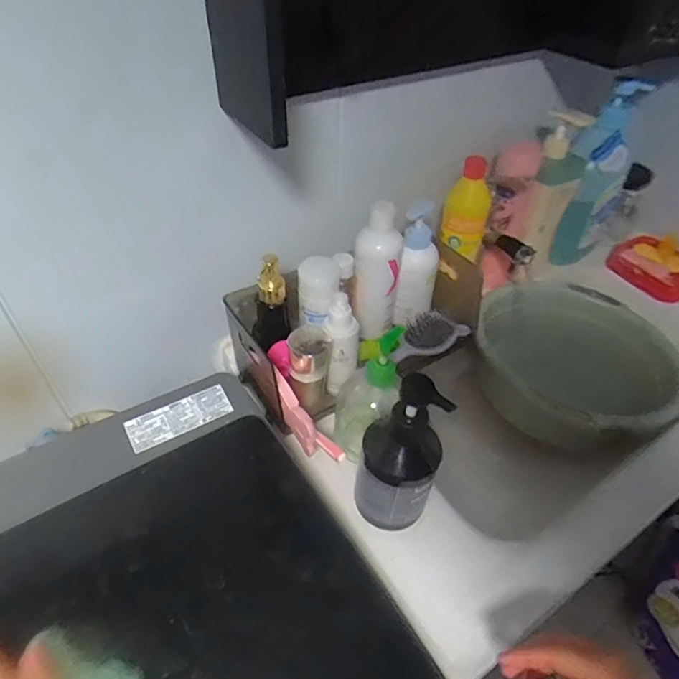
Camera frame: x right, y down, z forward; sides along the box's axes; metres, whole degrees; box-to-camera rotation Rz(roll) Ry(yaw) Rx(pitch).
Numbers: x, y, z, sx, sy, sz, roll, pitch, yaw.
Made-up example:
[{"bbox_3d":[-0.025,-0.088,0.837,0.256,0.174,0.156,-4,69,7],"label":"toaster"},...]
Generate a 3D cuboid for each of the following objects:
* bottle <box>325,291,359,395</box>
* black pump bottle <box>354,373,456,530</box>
[{"bbox_3d":[0.003,0.007,0.584,0.034,0.133,0.034,-4,44,-7],"label":"bottle"},{"bbox_3d":[0.058,0.113,0.478,0.078,0.154,0.072,9,44,7],"label":"black pump bottle"}]

